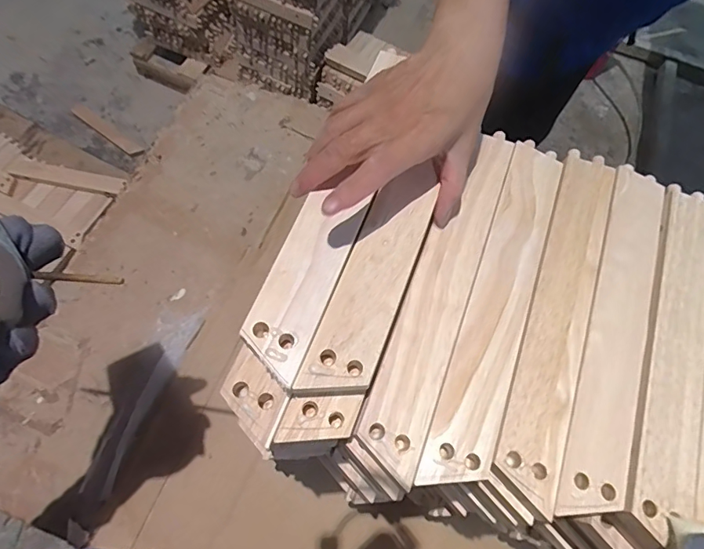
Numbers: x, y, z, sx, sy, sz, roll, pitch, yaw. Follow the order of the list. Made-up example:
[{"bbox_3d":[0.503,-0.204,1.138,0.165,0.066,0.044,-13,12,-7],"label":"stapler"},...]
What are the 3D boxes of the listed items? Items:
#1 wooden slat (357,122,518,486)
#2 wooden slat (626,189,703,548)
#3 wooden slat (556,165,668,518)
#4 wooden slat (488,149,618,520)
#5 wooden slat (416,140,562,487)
[{"bbox_3d":[0.071,0.001,0.345,0.045,0.010,0.288,23,66,3],"label":"wooden slat"},{"bbox_3d":[0.249,0.048,0.345,0.046,0.013,0.278,24,66,4],"label":"wooden slat"},{"bbox_3d":[0.202,0.033,0.344,0.042,0.011,0.285,23,66,3],"label":"wooden slat"},{"bbox_3d":[0.159,0.021,0.348,0.046,0.011,0.291,22,66,3],"label":"wooden slat"},{"bbox_3d":[0.113,0.012,0.345,0.041,0.011,0.286,22,66,3],"label":"wooden slat"}]

